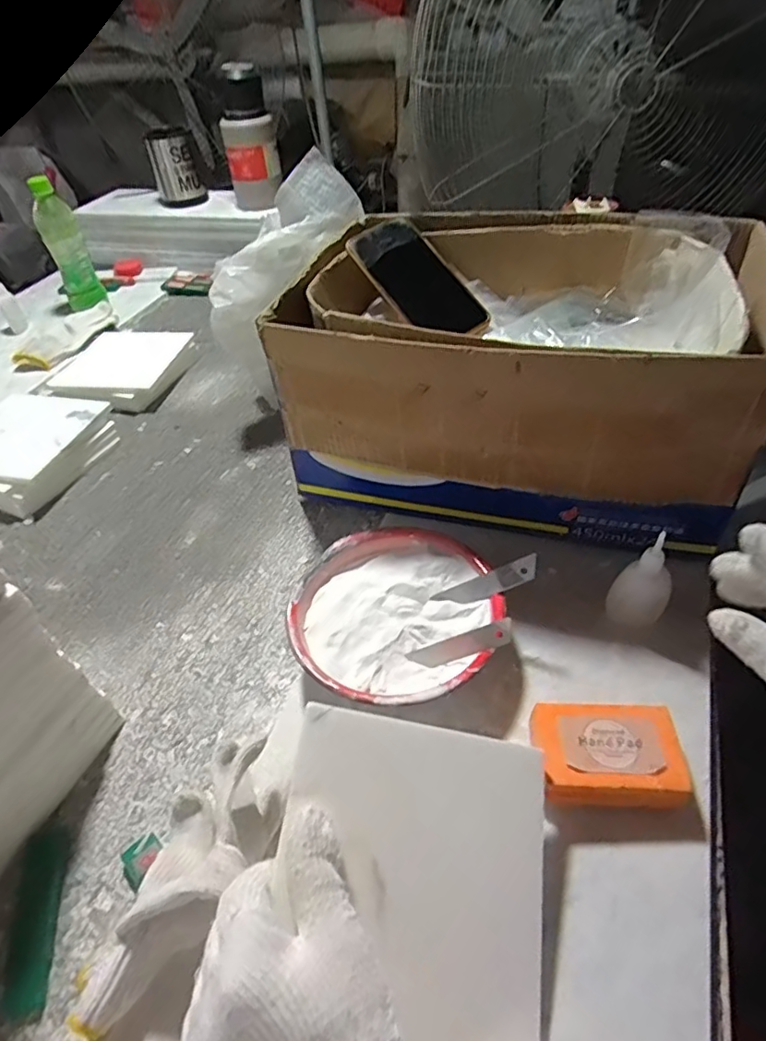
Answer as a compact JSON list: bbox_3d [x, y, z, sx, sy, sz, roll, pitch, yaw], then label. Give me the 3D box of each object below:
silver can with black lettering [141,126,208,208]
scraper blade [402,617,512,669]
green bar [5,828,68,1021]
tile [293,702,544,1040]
[{"bbox_3d":[-0.385,-0.652,1.076,0.091,0.113,0.078,-17,48,-9],"label":"silver can with black lettering"},{"bbox_3d":[0.058,0.094,0.434,0.090,0.006,0.017,-28,77,32],"label":"scraper blade"},{"bbox_3d":[-0.227,0.258,0.378,0.029,0.005,0.106,-13,47,-6],"label":"green bar"},{"bbox_3d":[0.020,0.191,0.318,0.148,0.005,0.147,15,60,-11],"label":"tile"}]

